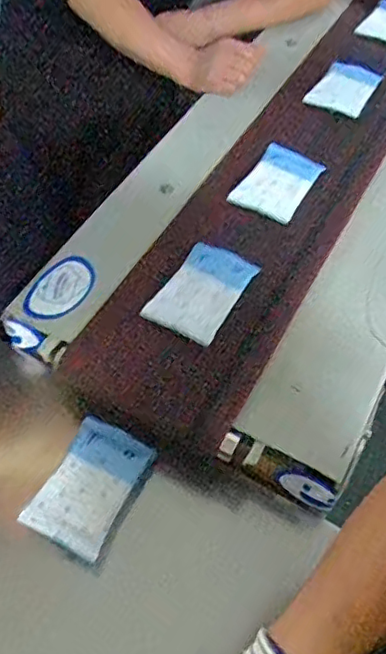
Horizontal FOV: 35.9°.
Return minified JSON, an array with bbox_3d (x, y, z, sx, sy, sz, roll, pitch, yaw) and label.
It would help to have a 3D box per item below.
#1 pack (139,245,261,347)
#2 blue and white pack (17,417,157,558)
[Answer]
[{"bbox_3d":[0.012,-0.045,0.694,0.083,0.020,0.126,29,61,16],"label":"pack"},{"bbox_3d":[-0.107,0.162,0.624,0.084,0.020,0.132,23,60,13],"label":"blue and white pack"}]

